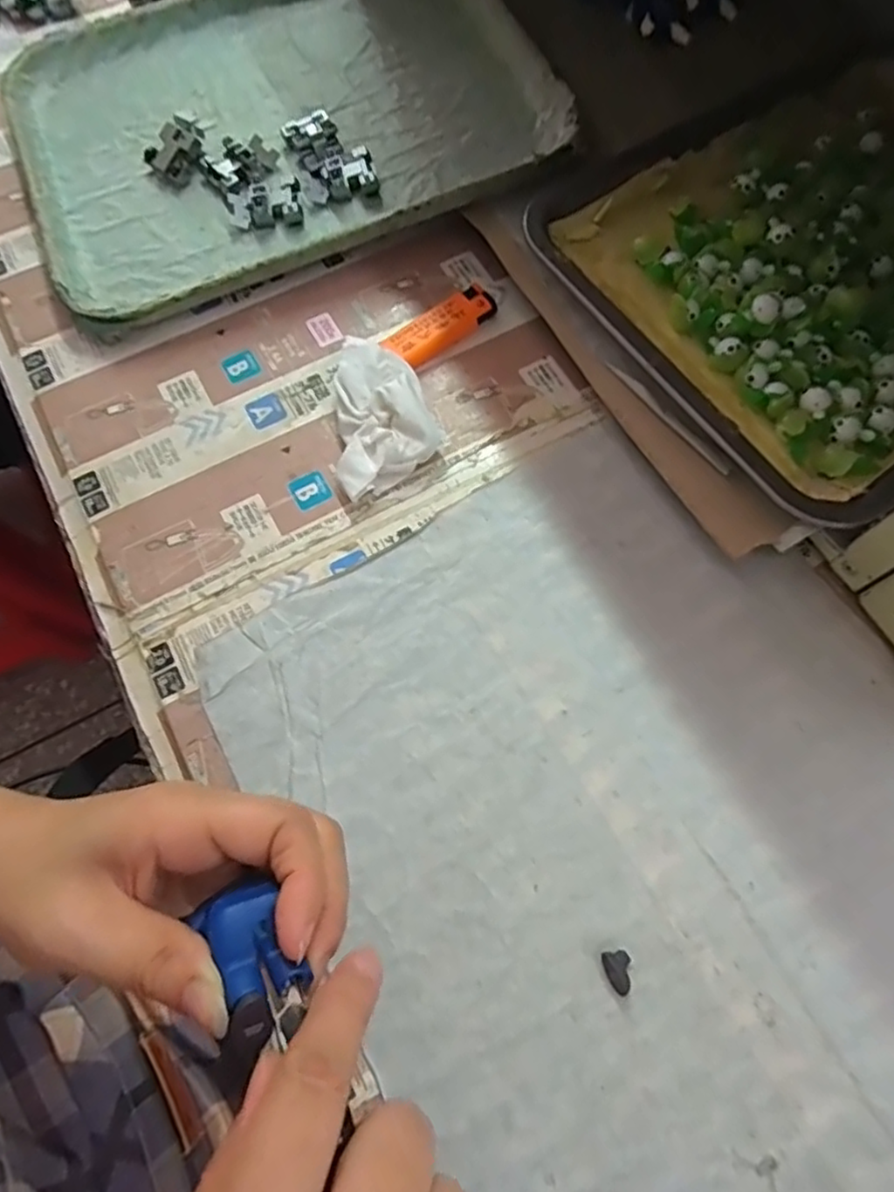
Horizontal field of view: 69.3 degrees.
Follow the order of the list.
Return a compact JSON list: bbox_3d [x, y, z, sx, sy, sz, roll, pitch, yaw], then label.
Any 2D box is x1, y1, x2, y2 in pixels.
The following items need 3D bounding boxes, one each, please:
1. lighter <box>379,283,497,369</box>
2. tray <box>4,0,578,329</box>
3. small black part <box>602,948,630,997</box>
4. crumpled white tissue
[{"bbox_3d":[-0.003,-0.162,0.390,0.073,0.015,0.023,-35,73,-10],"label":"lighter"},{"bbox_3d":[-0.111,-0.327,0.432,0.336,0.021,0.264,-22,71,-6],"label":"tray"},{"bbox_3d":[0.073,0.160,0.276,0.011,0.005,0.016,-7,70,-1],"label":"small black part"},{"bbox_3d":[-0.036,-0.102,0.360,0.054,0.028,0.089,-11,70,-2],"label":"crumpled white tissue"}]

